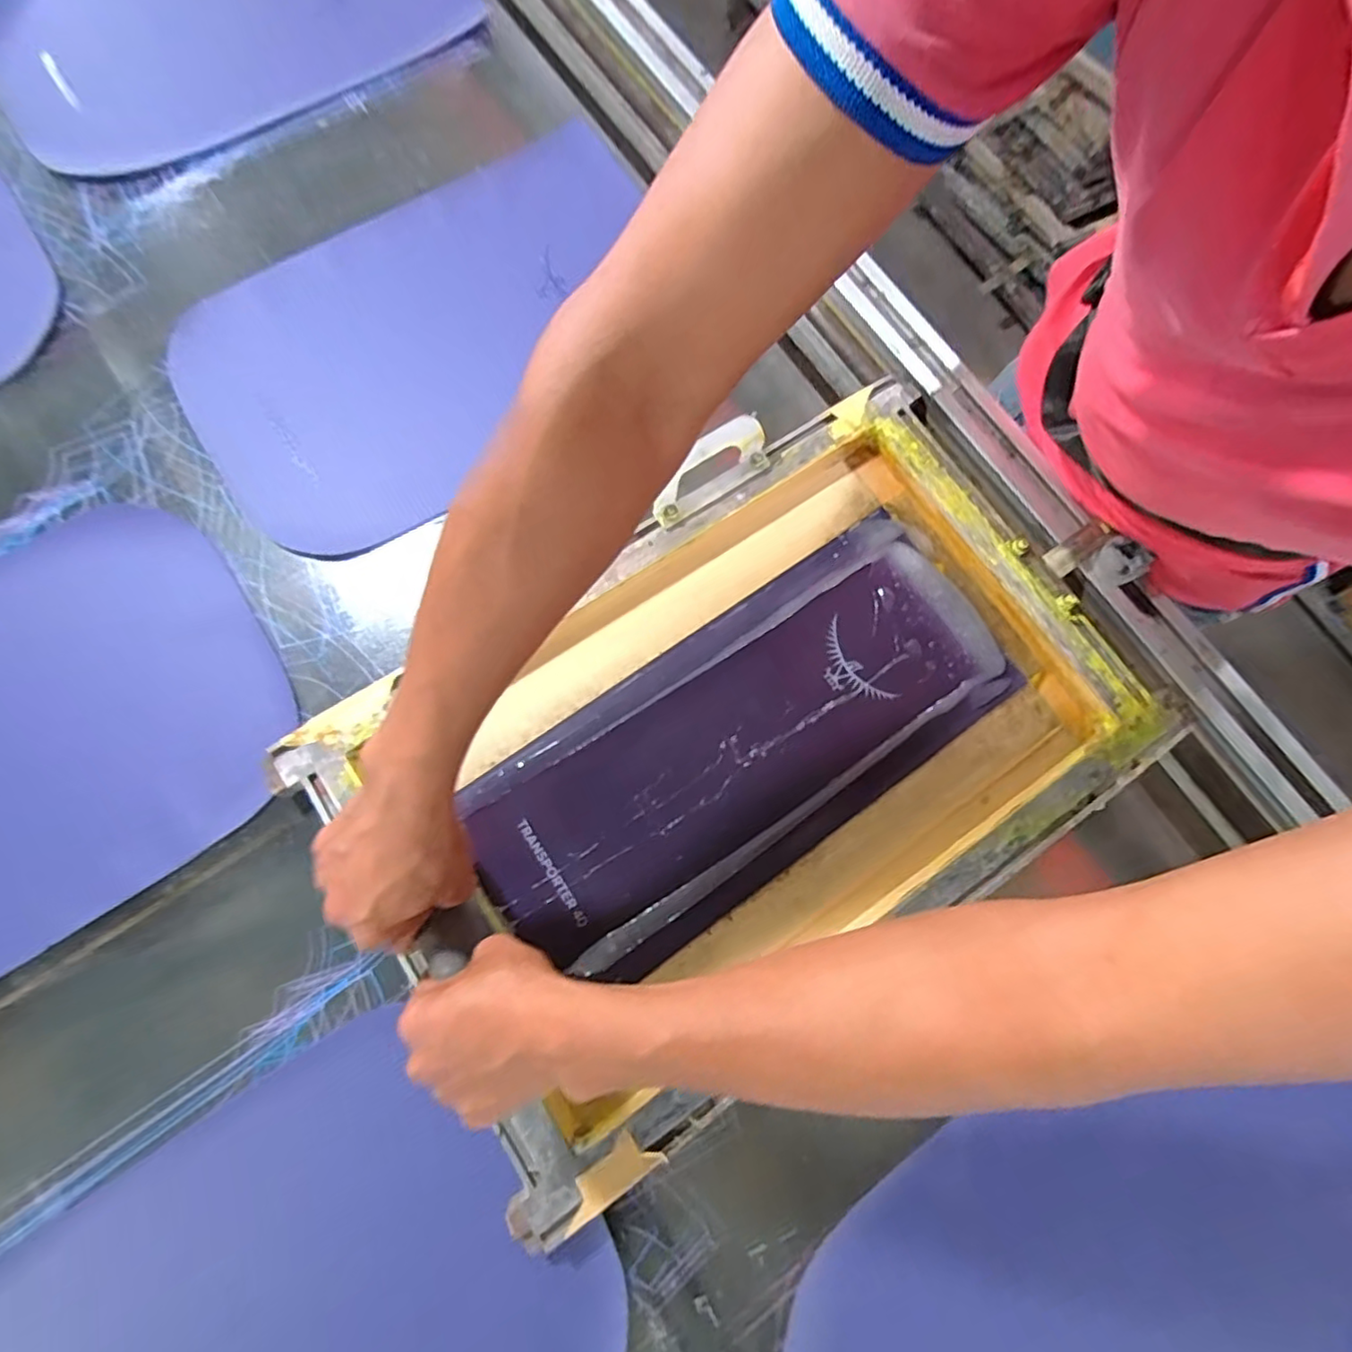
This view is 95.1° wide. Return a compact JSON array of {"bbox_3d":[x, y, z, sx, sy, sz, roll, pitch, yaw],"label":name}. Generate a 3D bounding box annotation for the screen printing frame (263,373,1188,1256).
[{"bbox_3d":[0.075,0.042,0.528,0.614,0.050,0.415,-35,78,-8],"label":"screen printing frame"}]

